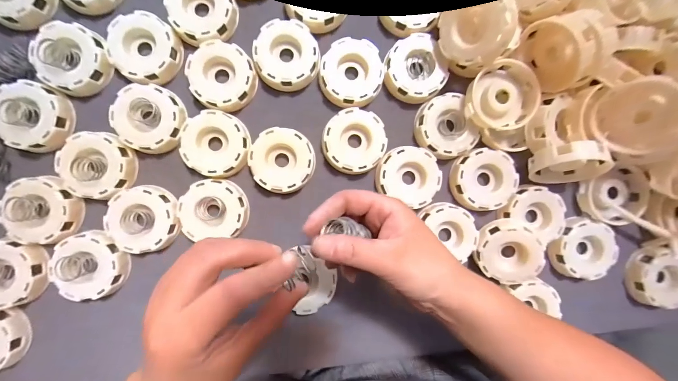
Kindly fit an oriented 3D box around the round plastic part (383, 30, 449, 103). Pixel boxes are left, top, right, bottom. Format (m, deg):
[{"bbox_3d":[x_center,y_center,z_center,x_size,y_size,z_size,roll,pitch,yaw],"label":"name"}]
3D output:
[{"bbox_3d":[0.080,-0.126,0.325,0.064,0.021,0.063,0,91,-3],"label":"round plastic part"}]

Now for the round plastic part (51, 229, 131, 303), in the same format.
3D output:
[{"bbox_3d":[-0.243,0.073,0.303,0.065,0.017,0.065,0,91,-3],"label":"round plastic part"}]

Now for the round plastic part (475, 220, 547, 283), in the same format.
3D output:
[{"bbox_3d":[0.178,0.064,0.320,0.067,0.021,0.065,0,91,-3],"label":"round plastic part"}]

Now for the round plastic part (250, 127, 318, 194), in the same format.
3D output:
[{"bbox_3d":[-0.058,-0.030,0.321,0.063,0.022,0.063,0,91,-3],"label":"round plastic part"}]

